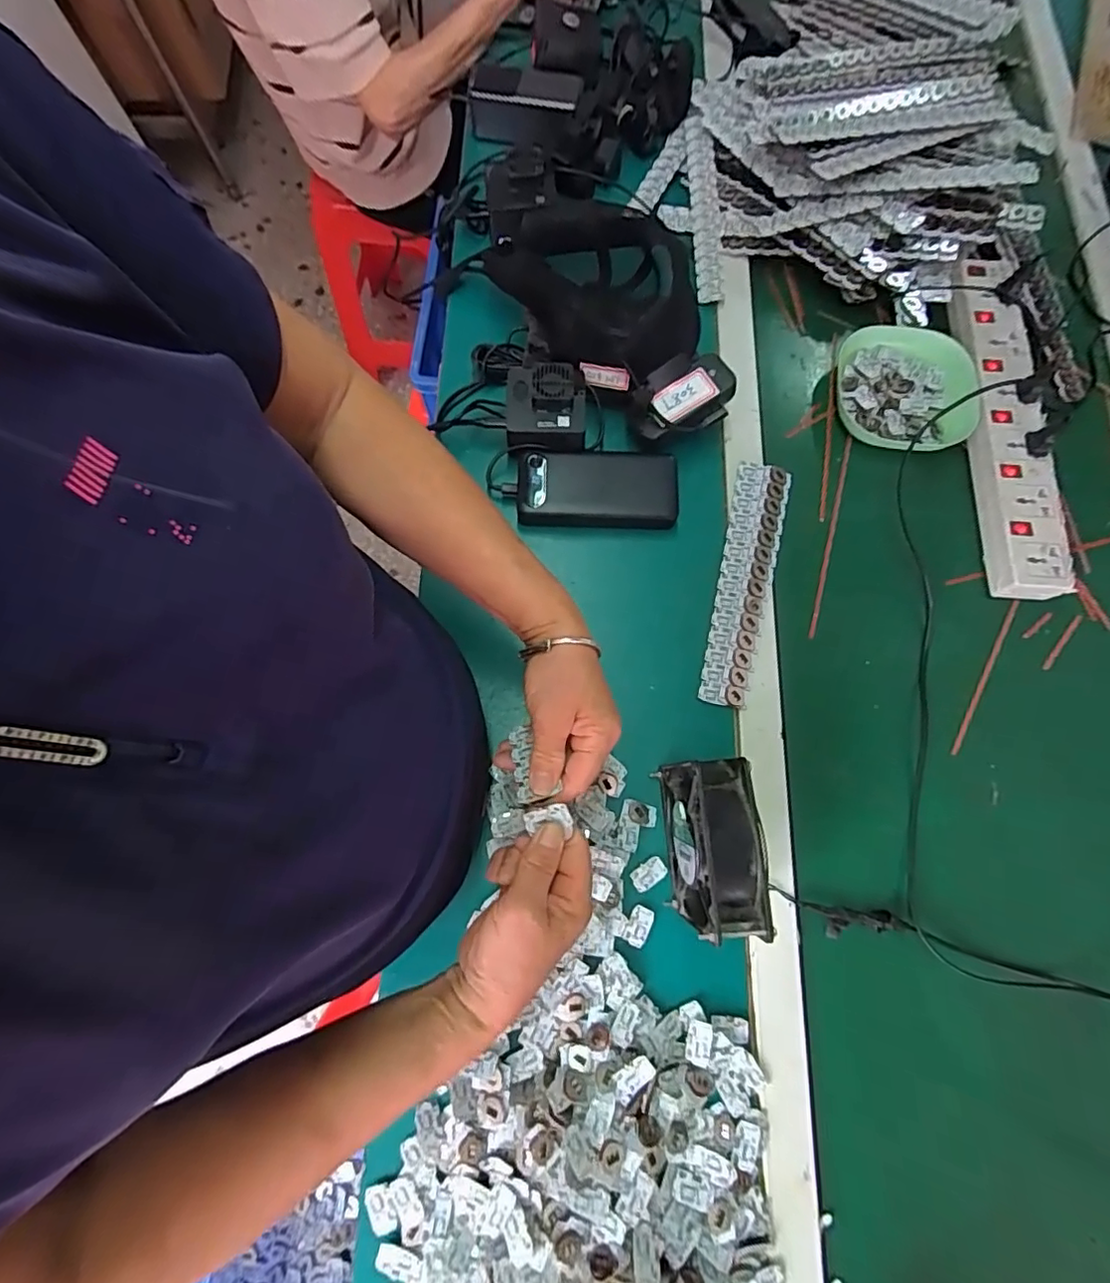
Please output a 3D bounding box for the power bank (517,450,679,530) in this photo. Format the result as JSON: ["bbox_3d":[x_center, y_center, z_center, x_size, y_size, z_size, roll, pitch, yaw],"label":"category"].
[{"bbox_3d":[0.043,-0.152,0.558,0.155,0.019,0.074,1,76,0],"label":"power bank"}]

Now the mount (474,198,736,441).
[{"bbox_3d":[0.059,-0.331,0.561,0.161,0.082,0.283,-27,78,-7],"label":"mount"}]

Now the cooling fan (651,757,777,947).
[{"bbox_3d":[0.117,0.153,0.427,0.045,0.116,0.117,-3,76,-1],"label":"cooling fan"}]

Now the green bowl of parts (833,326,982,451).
[{"bbox_3d":[0.371,-0.266,0.594,0.135,0.037,0.133,0,76,-1],"label":"green bowl of parts"}]

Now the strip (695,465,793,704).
[{"bbox_3d":[0.186,-0.059,0.543,0.053,0.009,0.250,14,76,3],"label":"strip"}]

